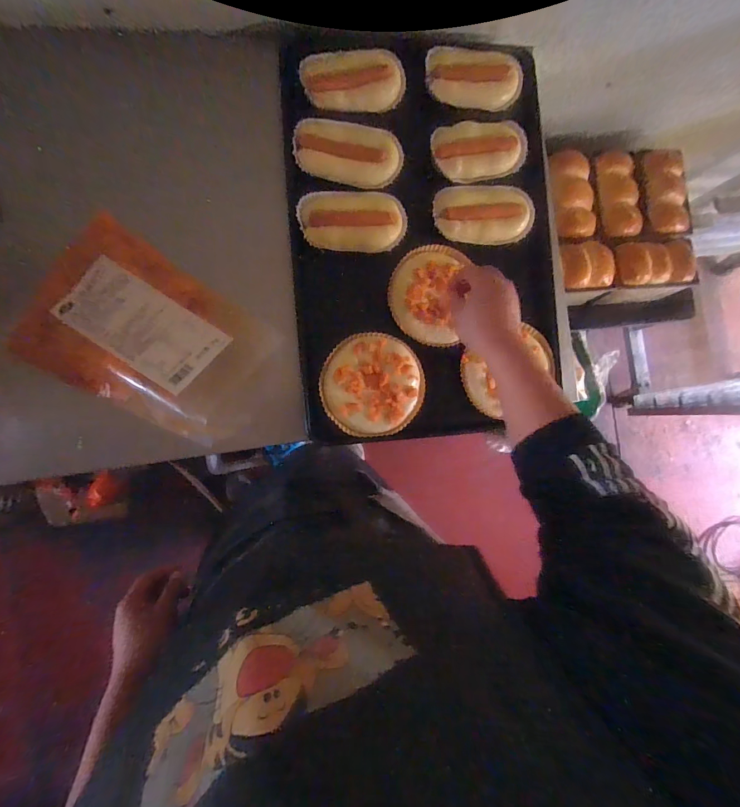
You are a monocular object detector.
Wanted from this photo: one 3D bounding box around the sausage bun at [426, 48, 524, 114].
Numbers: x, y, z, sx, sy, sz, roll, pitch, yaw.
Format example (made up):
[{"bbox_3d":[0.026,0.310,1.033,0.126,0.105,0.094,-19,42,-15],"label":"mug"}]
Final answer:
[{"bbox_3d":[0.161,-0.489,0.588,0.147,0.029,0.067,-4,90,-9],"label":"sausage bun"}]

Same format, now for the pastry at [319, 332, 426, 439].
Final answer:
[{"bbox_3d":[0.006,-0.027,0.563,0.149,0.019,0.144,0,89,-9],"label":"pastry"}]

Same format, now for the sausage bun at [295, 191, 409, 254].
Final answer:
[{"bbox_3d":[-0.024,-0.267,0.567,0.153,0.023,0.080,0,89,-9],"label":"sausage bun"}]

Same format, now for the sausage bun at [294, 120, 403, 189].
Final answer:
[{"bbox_3d":[-0.029,-0.360,0.562,0.159,0.028,0.074,2,89,-9],"label":"sausage bun"}]

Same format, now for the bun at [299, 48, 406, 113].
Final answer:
[{"bbox_3d":[-0.022,-0.468,0.565,0.151,0.025,0.069,-8,90,-9],"label":"bun"}]

